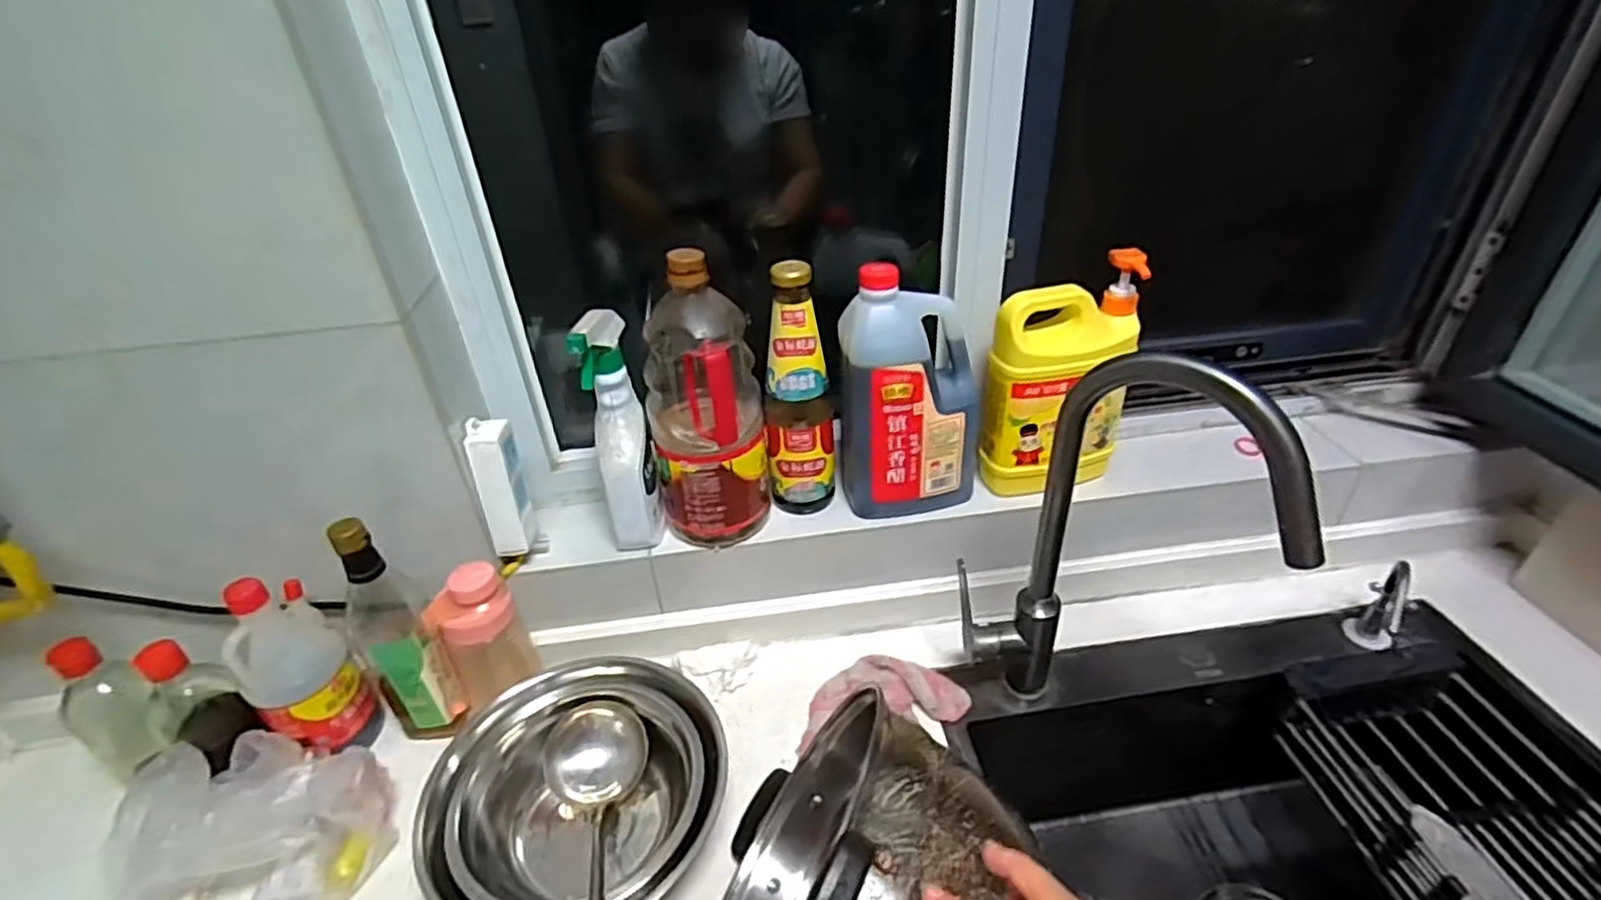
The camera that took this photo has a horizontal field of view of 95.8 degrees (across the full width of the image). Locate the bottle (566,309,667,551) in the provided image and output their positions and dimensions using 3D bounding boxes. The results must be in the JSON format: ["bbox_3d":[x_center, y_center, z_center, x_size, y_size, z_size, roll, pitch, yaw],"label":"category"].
[{"bbox_3d":[-0.173,-0.017,0.703,0.055,0.230,0.084,-10,36,-11],"label":"bottle"}]

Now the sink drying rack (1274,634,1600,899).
[{"bbox_3d":[0.631,0.358,0.645,0.205,0.092,0.381,-5,35,-3],"label":"sink drying rack"}]

